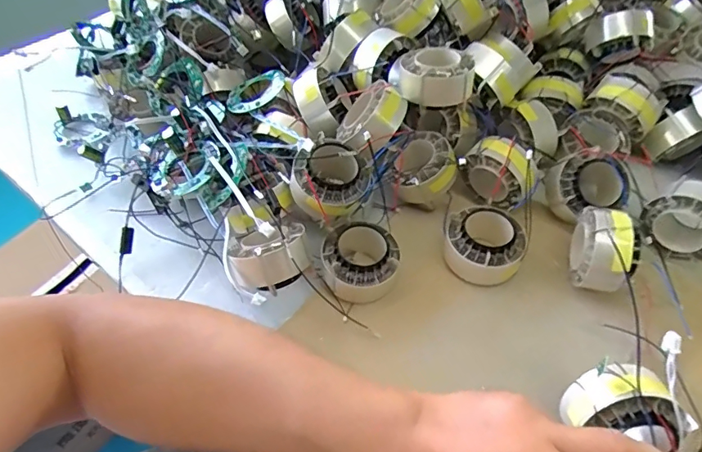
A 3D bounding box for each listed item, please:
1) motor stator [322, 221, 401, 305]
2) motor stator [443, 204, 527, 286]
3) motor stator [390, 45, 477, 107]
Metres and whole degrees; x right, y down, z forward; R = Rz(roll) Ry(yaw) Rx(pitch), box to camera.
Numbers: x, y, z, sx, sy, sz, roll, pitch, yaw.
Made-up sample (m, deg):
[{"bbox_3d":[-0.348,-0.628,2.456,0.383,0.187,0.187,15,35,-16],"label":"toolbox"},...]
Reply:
[{"bbox_3d":[0.009,0.030,0.404,0.062,0.040,0.056,-12,50,-7],"label":"motor stator"},{"bbox_3d":[0.116,0.015,0.415,0.065,0.039,0.057,9,51,10],"label":"motor stator"},{"bbox_3d":[0.073,-0.139,0.433,0.069,0.031,0.069,-2,50,1],"label":"motor stator"}]

